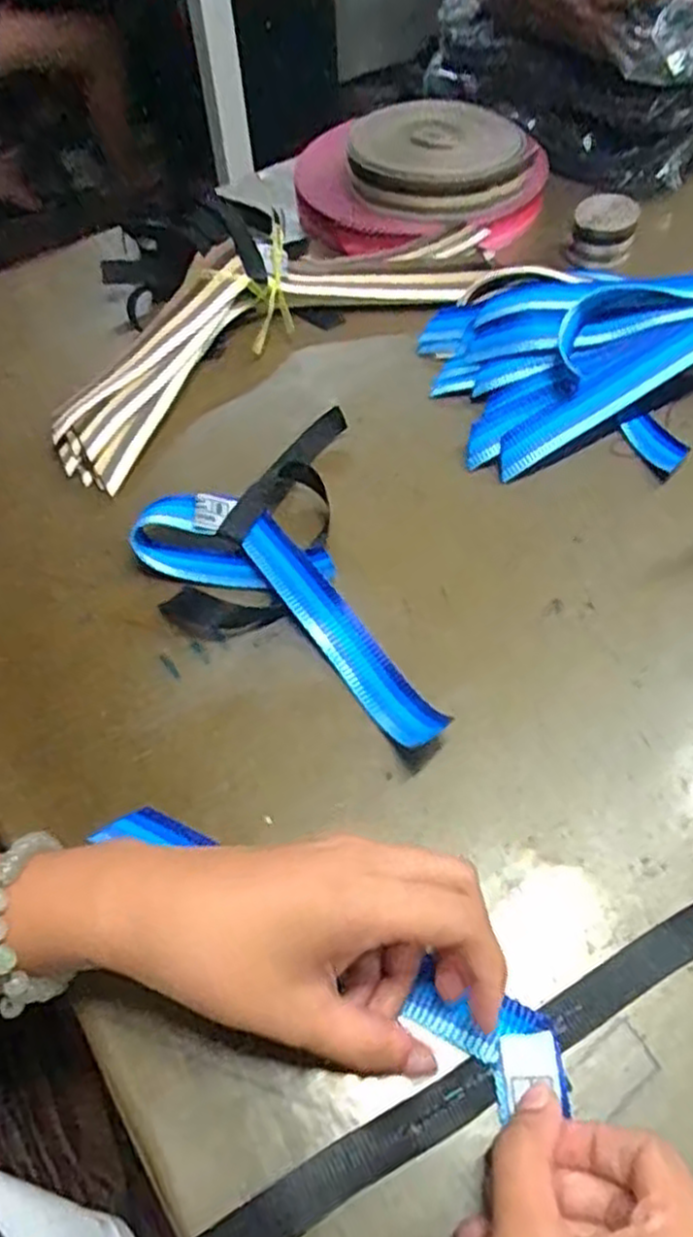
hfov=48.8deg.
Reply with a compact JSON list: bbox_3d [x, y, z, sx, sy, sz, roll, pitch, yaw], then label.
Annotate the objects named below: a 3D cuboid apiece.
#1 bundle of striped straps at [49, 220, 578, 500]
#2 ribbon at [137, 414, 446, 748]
[{"bbox_3d":[-0.036,-0.195,0.513,0.346,0.045,0.129,-25,57,-14],"label":"bundle of striped straps"},{"bbox_3d":[-0.042,-0.021,0.402,0.125,0.030,0.227,-12,55,-5],"label":"ribbon"}]

